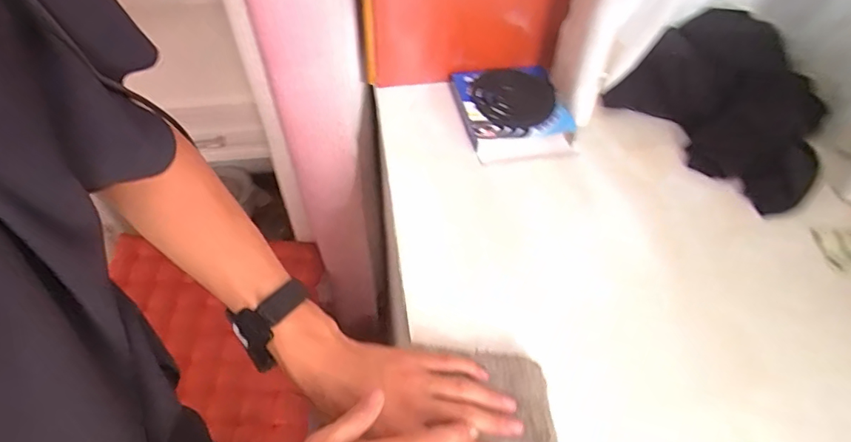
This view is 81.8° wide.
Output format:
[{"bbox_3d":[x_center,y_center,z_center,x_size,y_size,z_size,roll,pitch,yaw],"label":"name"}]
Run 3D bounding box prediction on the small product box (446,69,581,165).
[{"bbox_3d":[0.119,-0.154,0.675,0.138,0.026,0.165,-9,56,-9],"label":"small product box"}]

